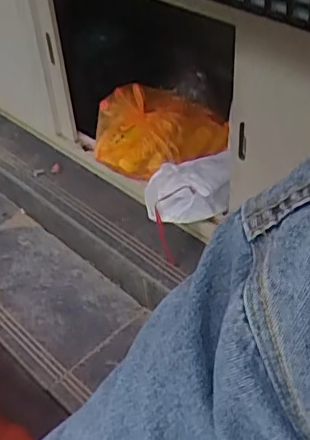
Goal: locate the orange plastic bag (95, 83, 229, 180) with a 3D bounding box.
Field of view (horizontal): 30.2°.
[{"bbox_3d":[0.020,-0.282,1.707,0.401,0.196,0.260,-32,50,-28],"label":"orange plastic bag"}]

